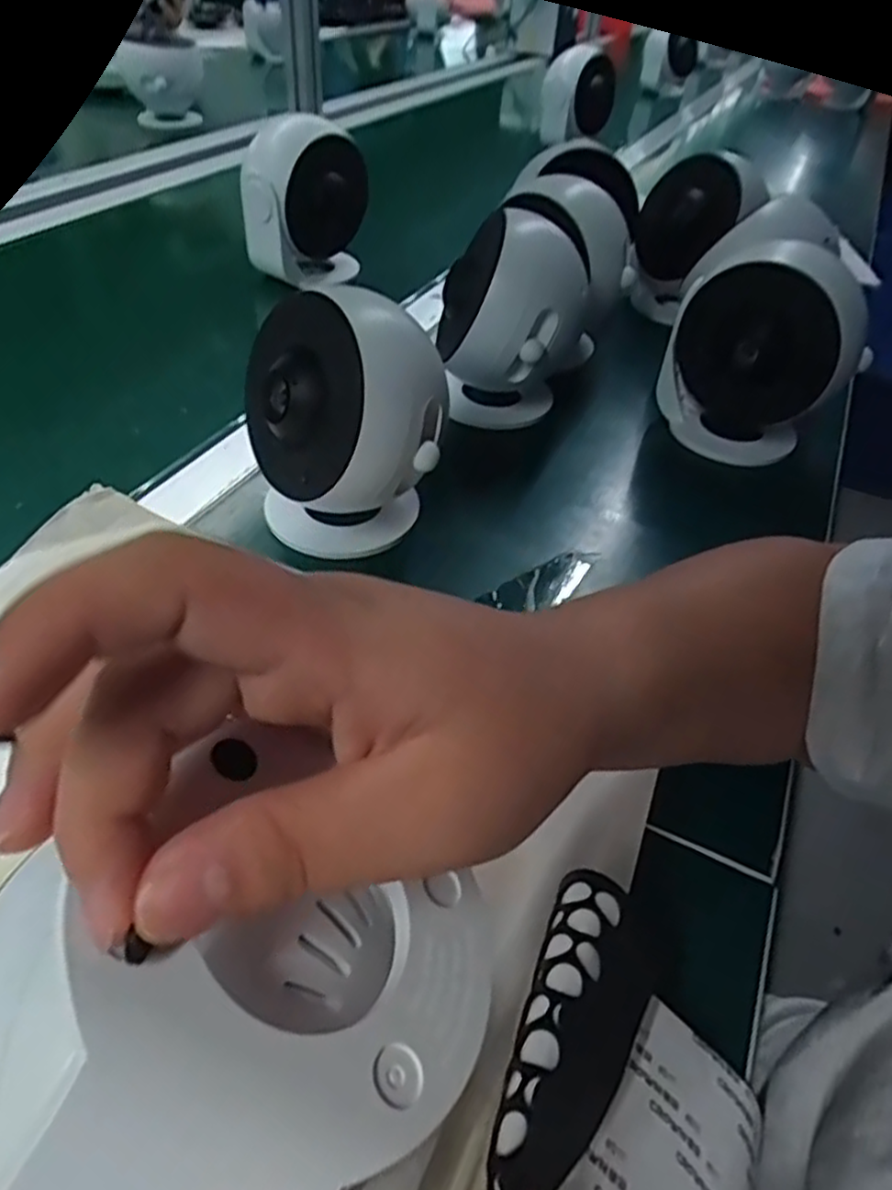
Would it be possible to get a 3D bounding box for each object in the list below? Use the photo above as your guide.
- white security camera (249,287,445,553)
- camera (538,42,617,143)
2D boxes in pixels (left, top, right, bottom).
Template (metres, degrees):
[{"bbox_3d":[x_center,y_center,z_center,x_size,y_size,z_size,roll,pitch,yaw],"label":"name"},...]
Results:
[{"bbox_3d":[-0.054,-0.087,0.394,0.107,0.129,0.083,-1,44,-7],"label":"white security camera"},{"bbox_3d":[0.213,-0.808,1.176,0.115,0.137,0.122,5,43,3],"label":"camera"}]

